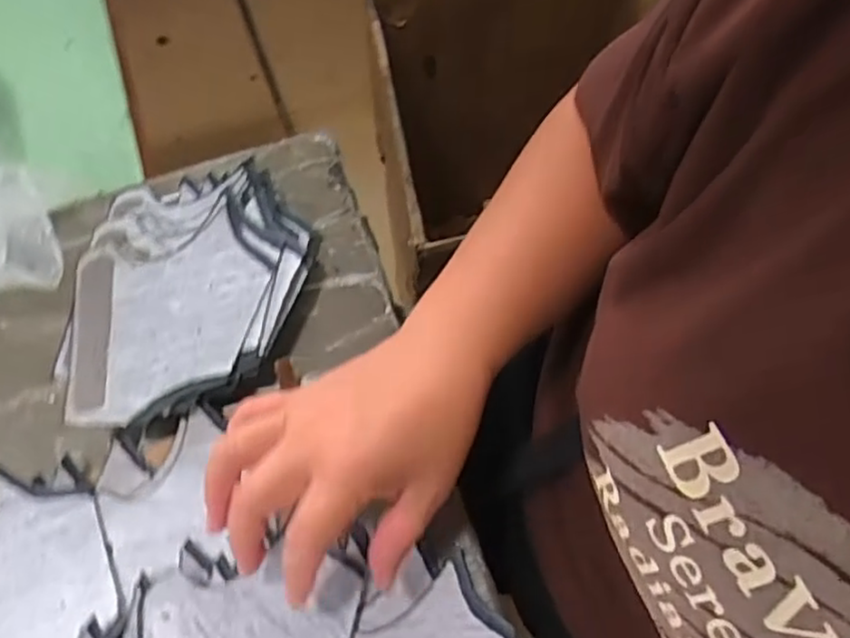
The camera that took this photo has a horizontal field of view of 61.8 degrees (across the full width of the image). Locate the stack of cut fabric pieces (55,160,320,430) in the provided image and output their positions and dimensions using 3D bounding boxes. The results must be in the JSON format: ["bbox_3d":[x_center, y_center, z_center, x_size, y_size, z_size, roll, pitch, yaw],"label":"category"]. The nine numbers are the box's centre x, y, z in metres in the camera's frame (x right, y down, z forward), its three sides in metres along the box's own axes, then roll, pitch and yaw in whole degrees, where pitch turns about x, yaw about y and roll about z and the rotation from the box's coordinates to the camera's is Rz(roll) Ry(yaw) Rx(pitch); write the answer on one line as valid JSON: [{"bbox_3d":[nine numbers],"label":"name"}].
[{"bbox_3d":[-0.136,-0.018,0.424,0.123,0.045,0.168,3,66,1],"label":"stack of cut fabric pieces"}]

